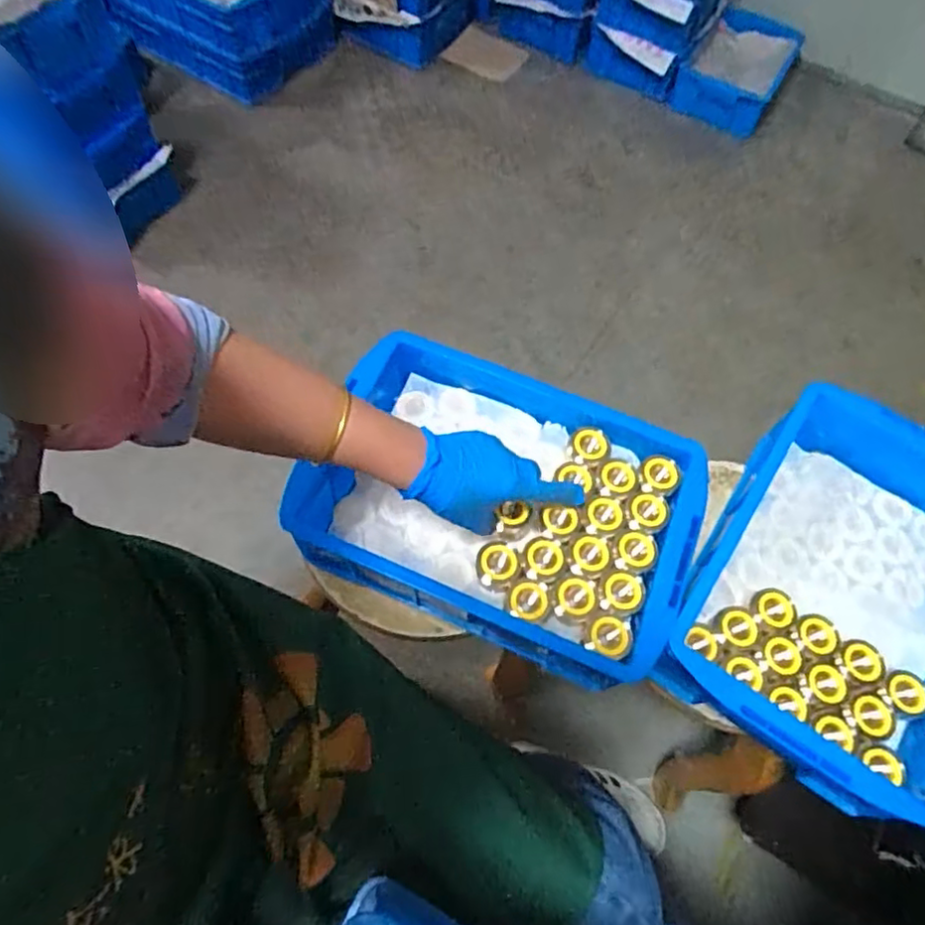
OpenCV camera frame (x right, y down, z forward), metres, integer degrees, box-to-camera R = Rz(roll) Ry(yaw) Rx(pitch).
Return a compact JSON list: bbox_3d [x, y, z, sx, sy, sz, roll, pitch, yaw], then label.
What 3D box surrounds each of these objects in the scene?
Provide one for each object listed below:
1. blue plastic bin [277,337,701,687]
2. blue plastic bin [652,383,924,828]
[{"bbox_3d":[0.041,0.045,0.624,0.338,0.112,0.235,22,64,8],"label":"blue plastic bin"},{"bbox_3d":[0.365,0.124,0.596,0.258,0.091,0.346,32,66,13],"label":"blue plastic bin"}]

